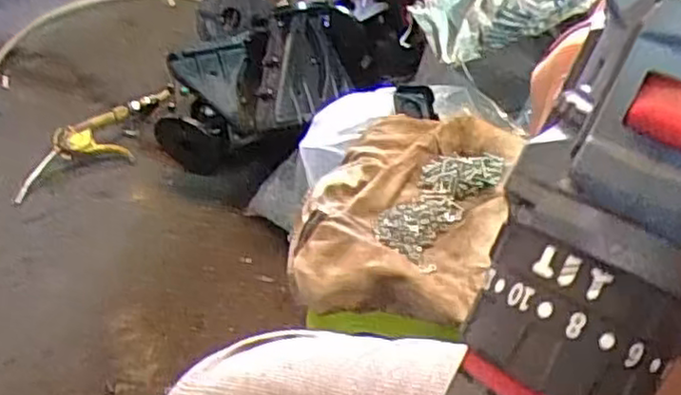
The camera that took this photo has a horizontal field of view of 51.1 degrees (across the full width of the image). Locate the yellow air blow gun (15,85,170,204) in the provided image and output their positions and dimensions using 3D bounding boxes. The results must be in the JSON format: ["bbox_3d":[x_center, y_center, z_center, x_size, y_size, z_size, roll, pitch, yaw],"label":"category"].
[{"bbox_3d":[-0.391,-0.090,1.131,0.287,0.051,0.092,-27,51,-21],"label":"yellow air blow gun"}]

